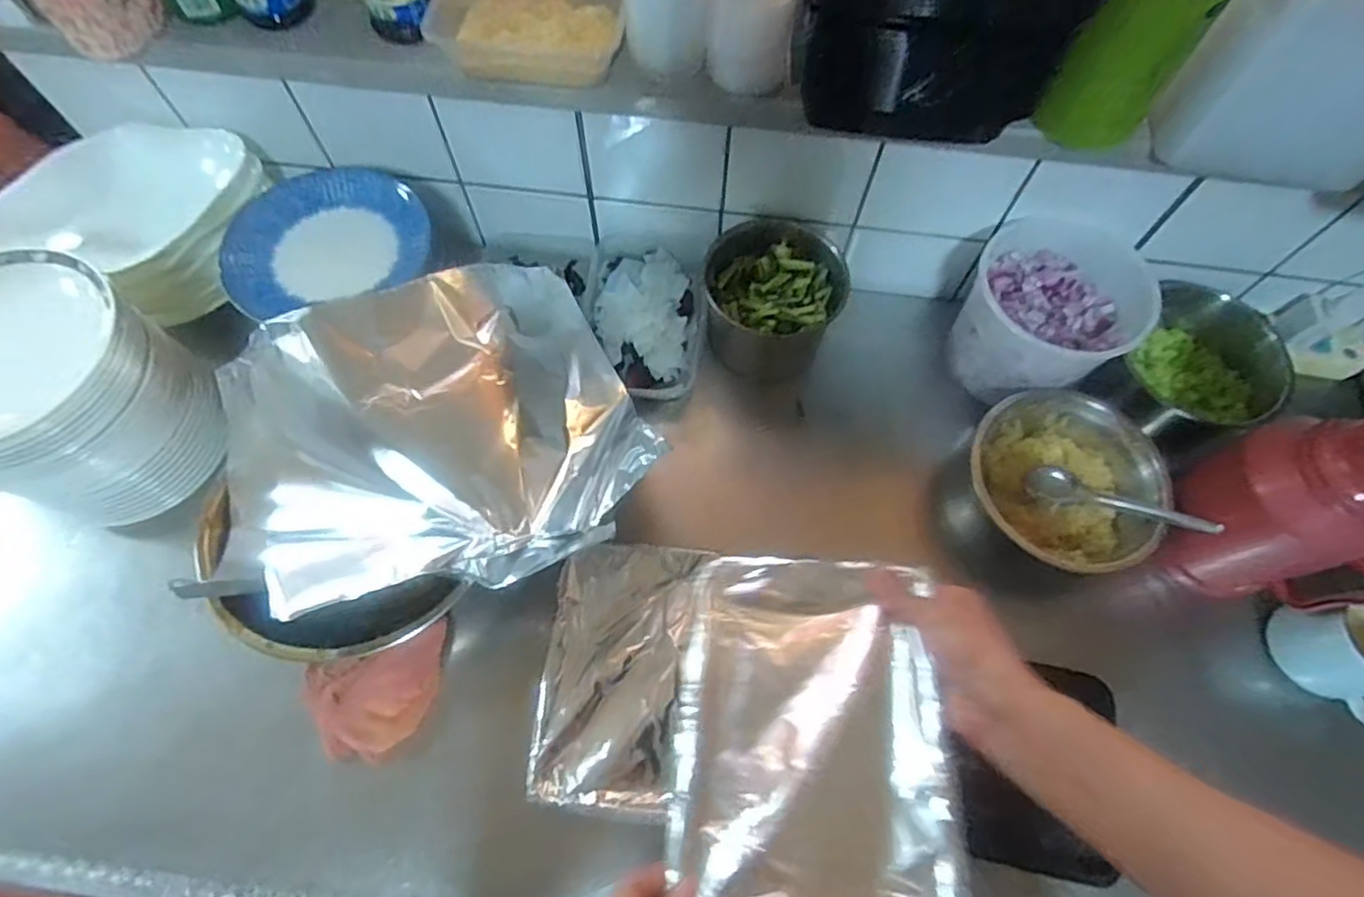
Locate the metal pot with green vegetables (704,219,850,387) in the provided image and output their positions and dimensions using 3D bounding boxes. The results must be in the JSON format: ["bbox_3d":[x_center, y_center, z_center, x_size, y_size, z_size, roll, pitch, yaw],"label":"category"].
[{"bbox_3d":[0.101,-0.169,0.764,0.150,0.097,0.169,-4,66,-3],"label":"metal pot with green vegetables"}]

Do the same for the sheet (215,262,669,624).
[{"bbox_3d":[-0.237,-0.004,0.619,0.390,0.092,0.311,-26,69,-12],"label":"sheet"}]

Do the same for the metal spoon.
[{"bbox_3d":[0.432,0.054,0.660,0.162,0.030,0.034,18,64,37],"label":"metal spoon"}]

